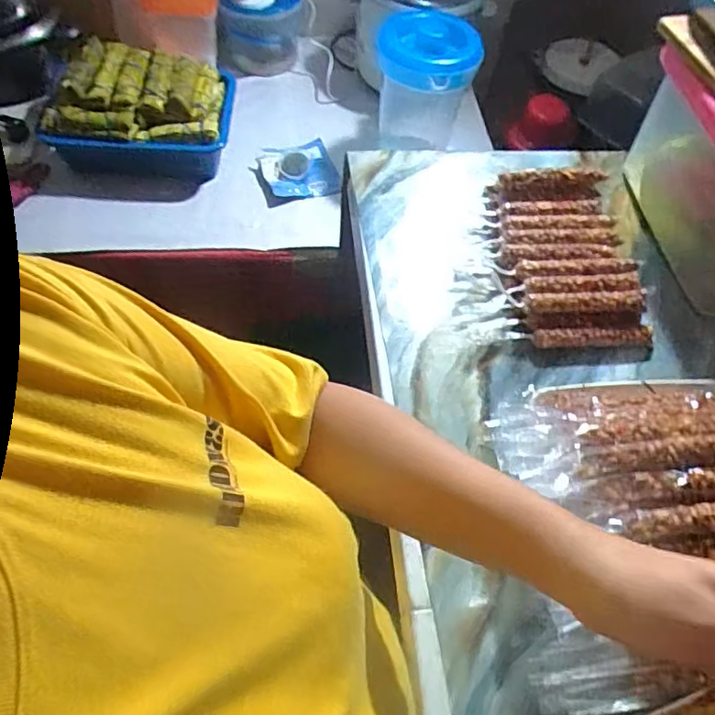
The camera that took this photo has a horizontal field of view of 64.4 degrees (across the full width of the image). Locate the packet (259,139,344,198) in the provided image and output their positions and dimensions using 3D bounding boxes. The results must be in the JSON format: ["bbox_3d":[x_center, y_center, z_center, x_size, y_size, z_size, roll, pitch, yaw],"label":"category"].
[{"bbox_3d":[-0.107,-0.348,1.062,0.134,0.023,0.134,-16,61,-14],"label":"packet"}]

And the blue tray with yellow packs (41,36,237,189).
[{"bbox_3d":[-0.382,-0.434,1.017,0.299,0.153,0.204,1,58,-4],"label":"blue tray with yellow packs"}]

